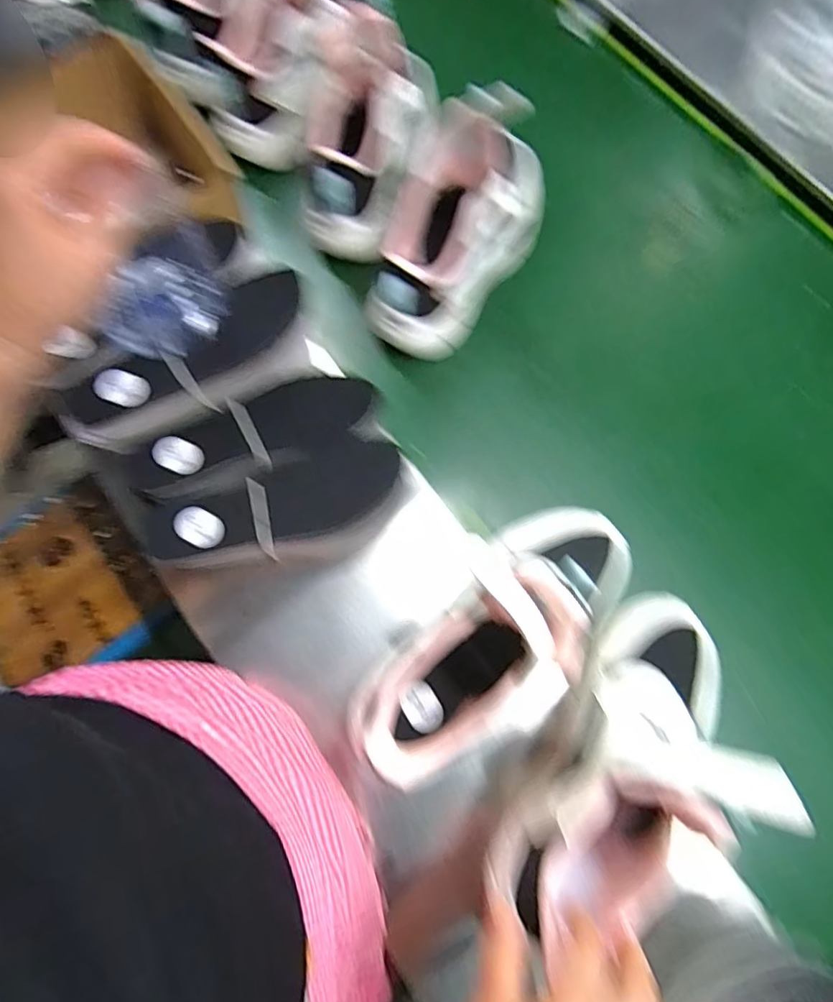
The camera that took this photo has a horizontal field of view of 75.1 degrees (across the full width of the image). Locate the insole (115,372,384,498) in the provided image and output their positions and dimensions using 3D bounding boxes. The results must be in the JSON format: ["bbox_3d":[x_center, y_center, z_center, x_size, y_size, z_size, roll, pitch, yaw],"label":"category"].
[{"bbox_3d":[-0.138,-0.055,0.459,0.210,0.014,0.067,-22,77,-6],"label":"insole"}]

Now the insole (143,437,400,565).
[{"bbox_3d":[-0.112,0.005,0.439,0.203,0.015,0.068,-21,77,-6],"label":"insole"}]

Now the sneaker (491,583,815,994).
[{"bbox_3d":[0.144,0.164,0.339,0.091,0.137,0.232,35,78,8],"label":"sneaker"}]

